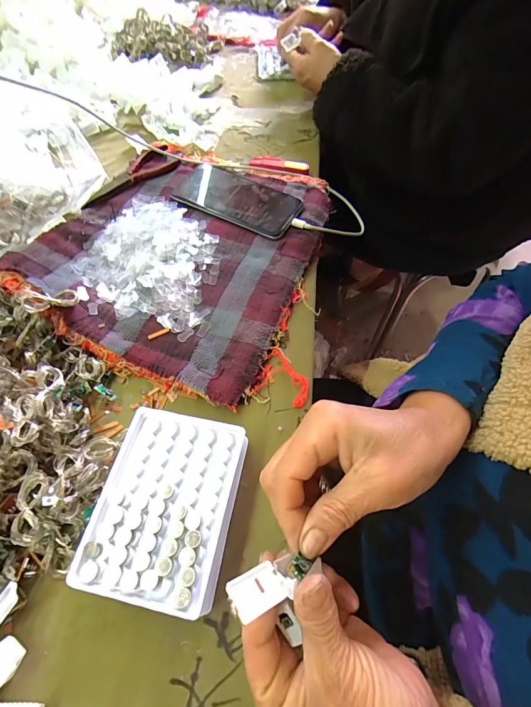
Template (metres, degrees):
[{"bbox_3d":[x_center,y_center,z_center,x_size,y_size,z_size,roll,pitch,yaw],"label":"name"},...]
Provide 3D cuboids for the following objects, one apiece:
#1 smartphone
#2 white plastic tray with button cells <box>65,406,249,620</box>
[{"bbox_3d":[-0.031,-0.201,0.457,0.156,0.012,0.088,27,64,14],"label":"smartphone"},{"bbox_3d":[-0.074,0.113,0.274,0.098,0.034,0.129,11,61,5],"label":"white plastic tray with button cells"}]

